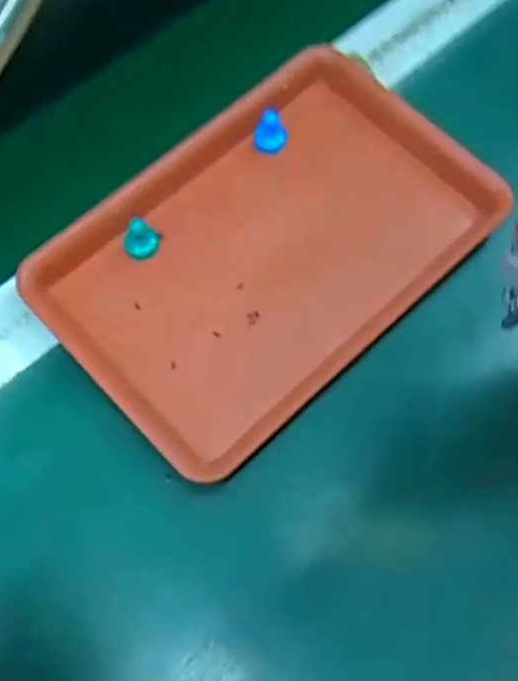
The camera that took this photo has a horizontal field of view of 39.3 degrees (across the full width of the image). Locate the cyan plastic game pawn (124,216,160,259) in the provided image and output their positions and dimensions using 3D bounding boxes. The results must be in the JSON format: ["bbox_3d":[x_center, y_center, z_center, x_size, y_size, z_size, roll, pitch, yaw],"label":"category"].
[{"bbox_3d":[-0.064,-0.055,0.390,0.019,0.021,0.014,-17,75,-6],"label":"cyan plastic game pawn"}]

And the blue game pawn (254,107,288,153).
[{"bbox_3d":[0.007,-0.121,0.417,0.018,0.016,0.019,2,73,-1],"label":"blue game pawn"}]

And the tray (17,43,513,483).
[{"bbox_3d":[0.006,-0.053,0.396,0.233,0.023,0.156,-41,78,-12],"label":"tray"}]

